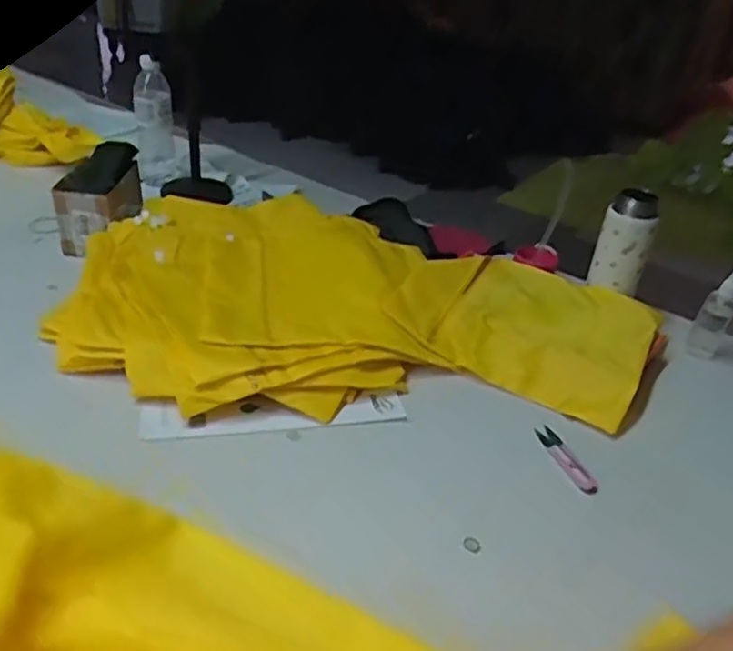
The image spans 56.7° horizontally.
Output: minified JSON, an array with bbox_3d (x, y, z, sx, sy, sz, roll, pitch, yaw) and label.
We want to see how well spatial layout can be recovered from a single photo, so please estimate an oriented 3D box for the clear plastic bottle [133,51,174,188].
[{"bbox_3d":[-0.385,-0.370,1.227,0.063,0.211,0.057,-6,35,-15],"label":"clear plastic bottle"}]

